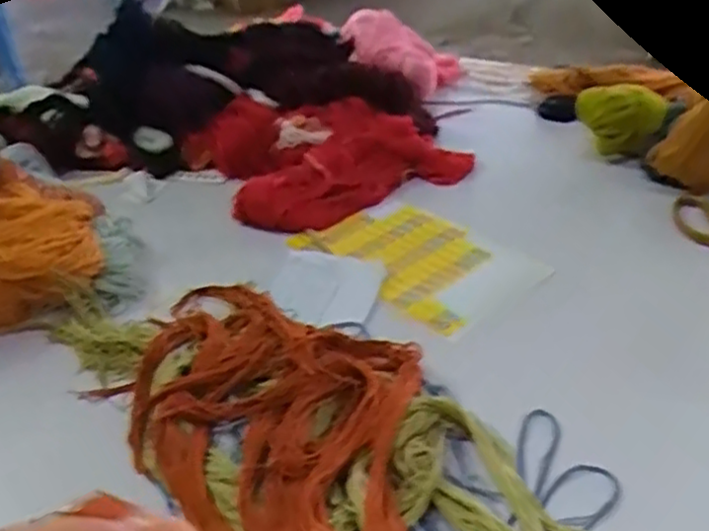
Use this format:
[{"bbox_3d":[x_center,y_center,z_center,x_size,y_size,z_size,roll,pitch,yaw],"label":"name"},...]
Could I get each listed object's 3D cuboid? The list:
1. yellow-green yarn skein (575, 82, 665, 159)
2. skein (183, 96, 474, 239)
[{"bbox_3d":[0.333,-0.178,0.902,0.102,0.094,0.055,13,38,25],"label":"yellow-green yarn skein"},{"bbox_3d":[-0.046,-0.154,0.959,0.297,0.079,0.281,-21,37,-22],"label":"skein"}]

